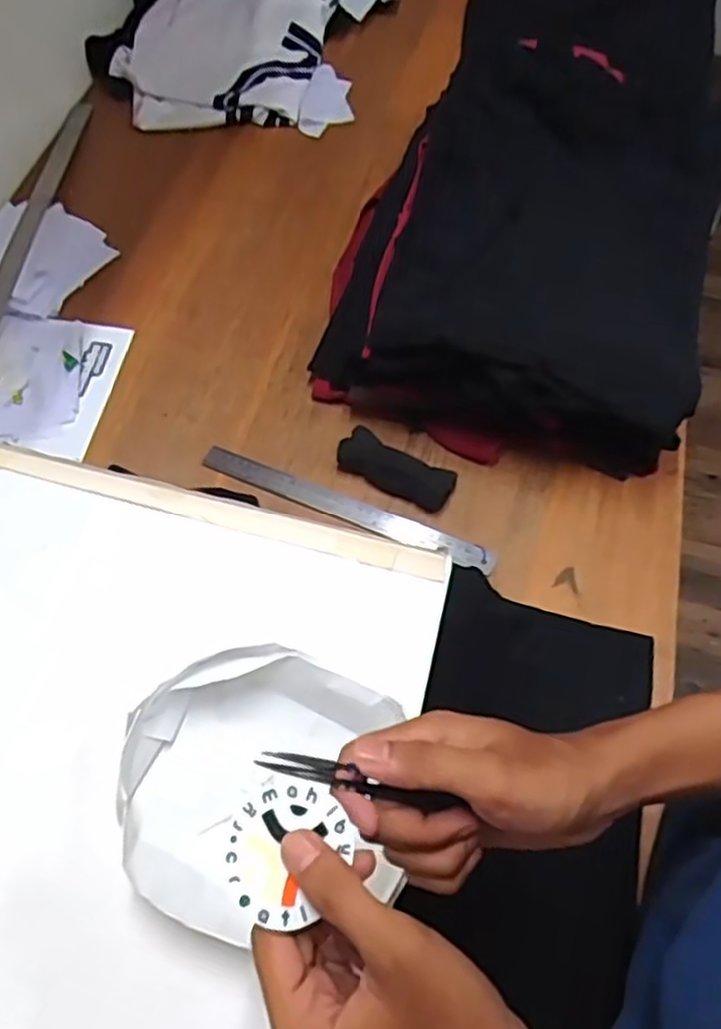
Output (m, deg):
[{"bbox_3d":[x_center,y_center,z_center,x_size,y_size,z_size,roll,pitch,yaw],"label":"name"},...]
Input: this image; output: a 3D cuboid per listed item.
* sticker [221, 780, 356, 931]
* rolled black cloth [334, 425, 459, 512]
[{"bbox_3d":[-0.034,0.148,0.330,0.050,0.004,0.057,41,62,2],"label":"sticker"},{"bbox_3d":[0.038,-0.048,0.788,0.125,0.033,0.041,25,64,12],"label":"rolled black cloth"}]

